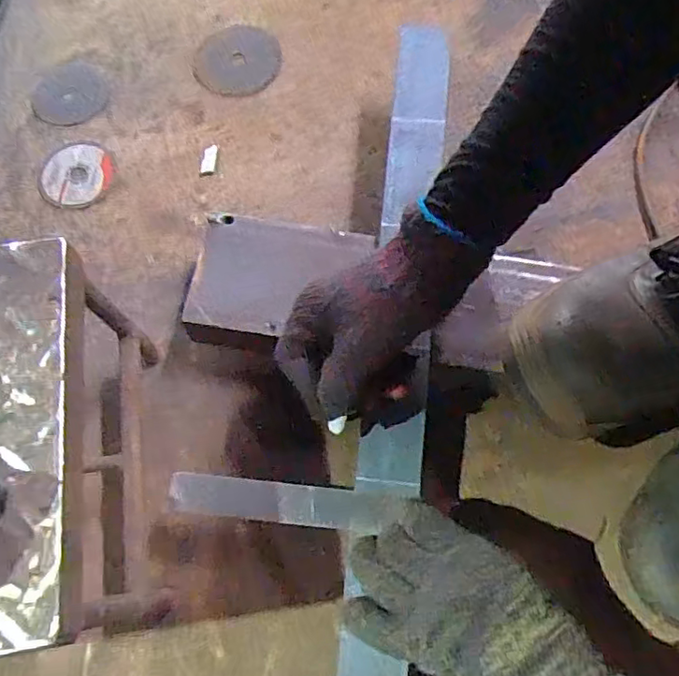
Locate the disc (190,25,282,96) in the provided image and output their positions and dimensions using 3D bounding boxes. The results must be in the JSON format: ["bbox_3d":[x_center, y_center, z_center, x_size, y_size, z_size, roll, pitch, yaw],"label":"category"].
[{"bbox_3d":[-0.108,-0.292,0.620,0.090,0.005,0.094,0,70,1],"label":"disc"}]

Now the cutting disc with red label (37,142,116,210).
[{"bbox_3d":[-0.254,-0.158,0.572,0.071,0.008,0.067,0,70,1],"label":"cutting disc with red label"}]

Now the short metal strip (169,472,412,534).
[{"bbox_3d":[-0.042,0.113,0.412,0.145,0.004,0.026,8,69,-3],"label":"short metal strip"}]

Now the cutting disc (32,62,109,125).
[{"bbox_3d":[-0.277,-0.252,0.611,0.074,0.004,0.074,1,72,-2],"label":"cutting disc"}]

